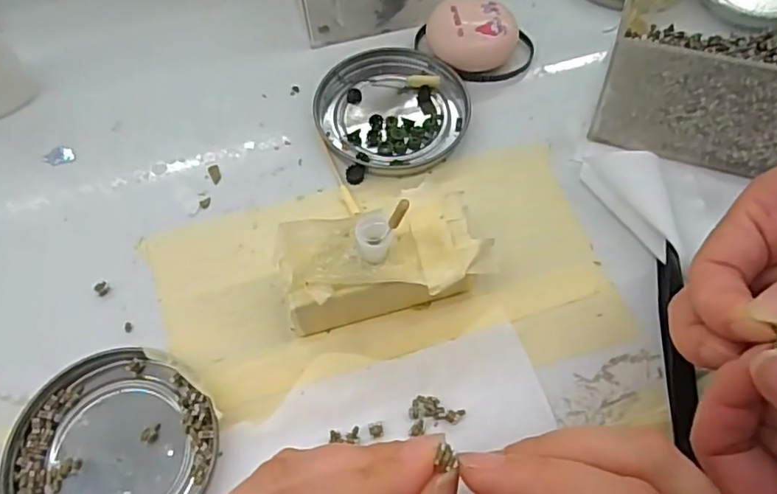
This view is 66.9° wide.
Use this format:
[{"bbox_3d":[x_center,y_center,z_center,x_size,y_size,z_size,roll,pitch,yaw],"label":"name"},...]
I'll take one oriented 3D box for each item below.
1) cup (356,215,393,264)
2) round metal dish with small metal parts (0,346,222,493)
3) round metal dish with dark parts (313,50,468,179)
[{"bbox_3d":[-0.005,-0.003,0.230,0.013,0.020,0.012,0,61,0],"label":"cup"},{"bbox_3d":[-0.108,0.080,0.231,0.078,0.009,0.078,-1,62,1],"label":"round metal dish with small metal parts"},{"bbox_3d":[0.001,-0.074,0.310,0.076,0.009,0.081,-1,62,1],"label":"round metal dish with dark parts"}]

